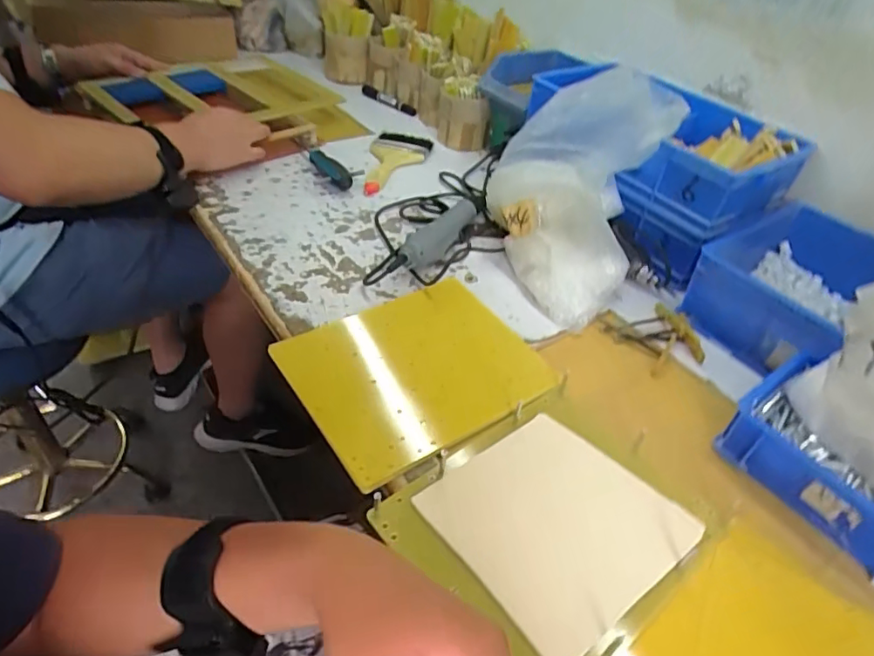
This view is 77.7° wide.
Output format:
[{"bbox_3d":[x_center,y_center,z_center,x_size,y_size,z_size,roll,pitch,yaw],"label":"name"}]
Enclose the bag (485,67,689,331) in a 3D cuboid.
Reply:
[{"bbox_3d":[0.162,-0.176,0.669,0.190,0.216,0.235,18,44,11],"label":"bag"}]

